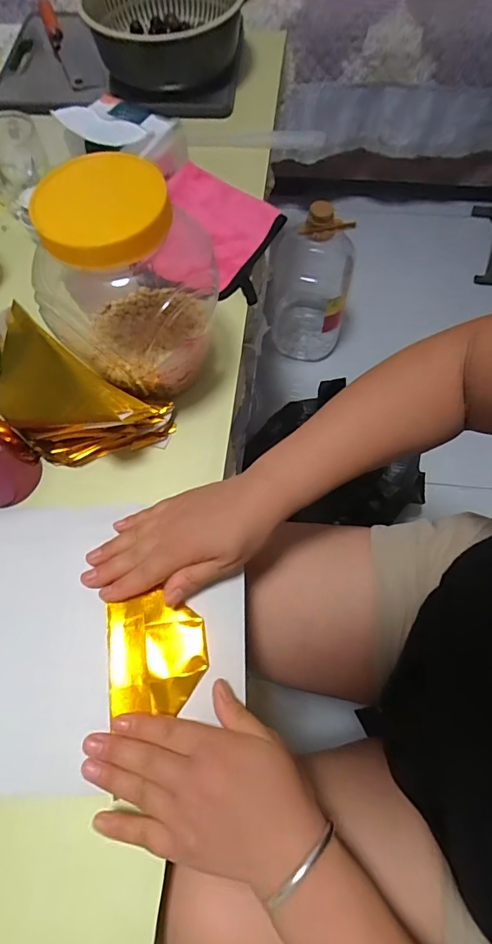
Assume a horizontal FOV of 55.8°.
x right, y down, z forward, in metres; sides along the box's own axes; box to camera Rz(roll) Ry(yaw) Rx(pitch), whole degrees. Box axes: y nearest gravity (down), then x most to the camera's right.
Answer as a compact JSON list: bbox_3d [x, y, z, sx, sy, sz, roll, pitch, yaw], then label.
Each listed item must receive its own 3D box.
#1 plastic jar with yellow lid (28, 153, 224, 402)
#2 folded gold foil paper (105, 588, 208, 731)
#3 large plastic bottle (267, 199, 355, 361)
[{"bbox_3d":[-0.110,-0.155,0.409,0.142,0.196,0.126,10,67,5],"label":"plastic jar with yellow lid"},{"bbox_3d":[-0.071,0.142,0.370,0.077,0.006,0.086,-10,68,-1],"label":"folded gold foil paper"},{"bbox_3d":[0.130,-0.390,0.942,0.158,0.337,0.135,7,67,4],"label":"large plastic bottle"}]

